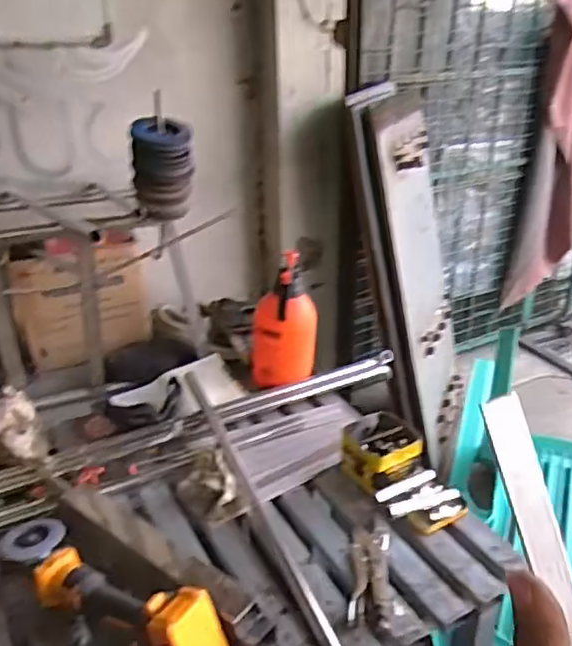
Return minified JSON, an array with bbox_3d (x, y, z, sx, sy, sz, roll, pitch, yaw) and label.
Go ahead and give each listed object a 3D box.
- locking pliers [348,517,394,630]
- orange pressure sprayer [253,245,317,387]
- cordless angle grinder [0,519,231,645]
[{"bbox_3d":[0.137,0.395,0.986,0.066,0.026,0.198,2,26,7],"label":"locking pliers"},{"bbox_3d":[-0.007,-0.003,1.450,0.123,0.298,0.126,-22,32,-37],"label":"orange pressure sprayer"},{"bbox_3d":[-0.261,0.397,0.897,0.400,0.116,0.090,14,29,28],"label":"cordless angle grinder"}]

